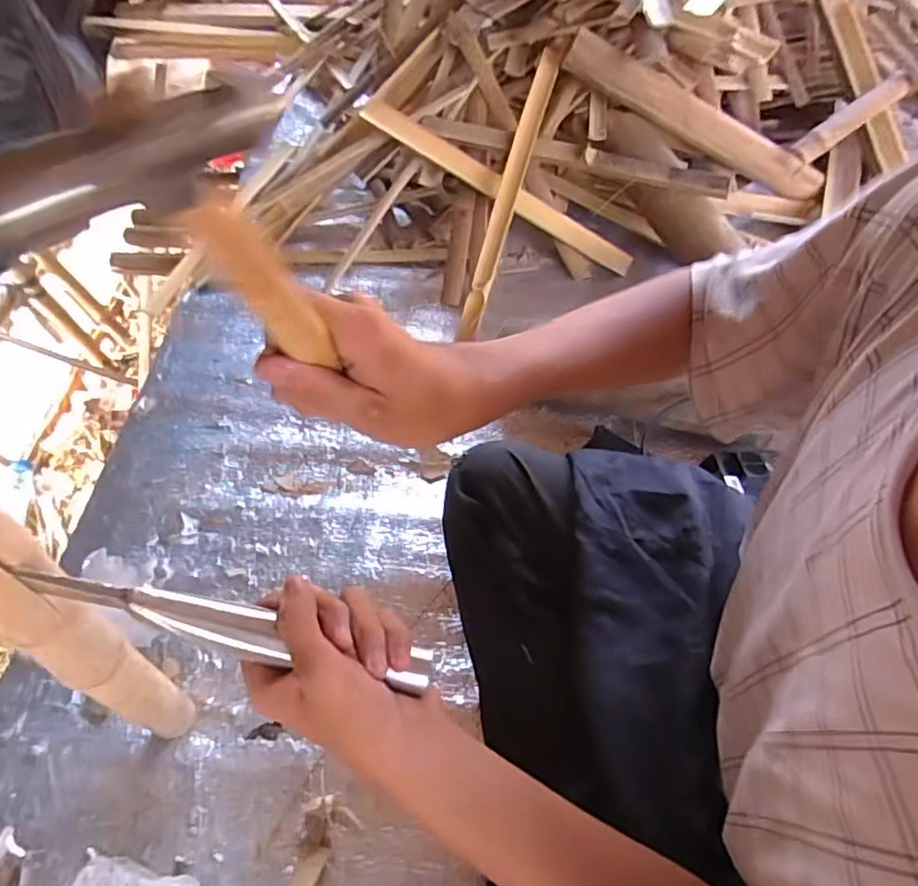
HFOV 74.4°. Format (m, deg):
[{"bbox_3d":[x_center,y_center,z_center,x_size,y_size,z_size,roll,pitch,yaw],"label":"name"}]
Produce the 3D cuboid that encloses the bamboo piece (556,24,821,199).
[{"bbox_3d":[0.402,-0.545,1.025,0.493,0.070,0.045,22,58,-12],"label":"bamboo piece"}]

